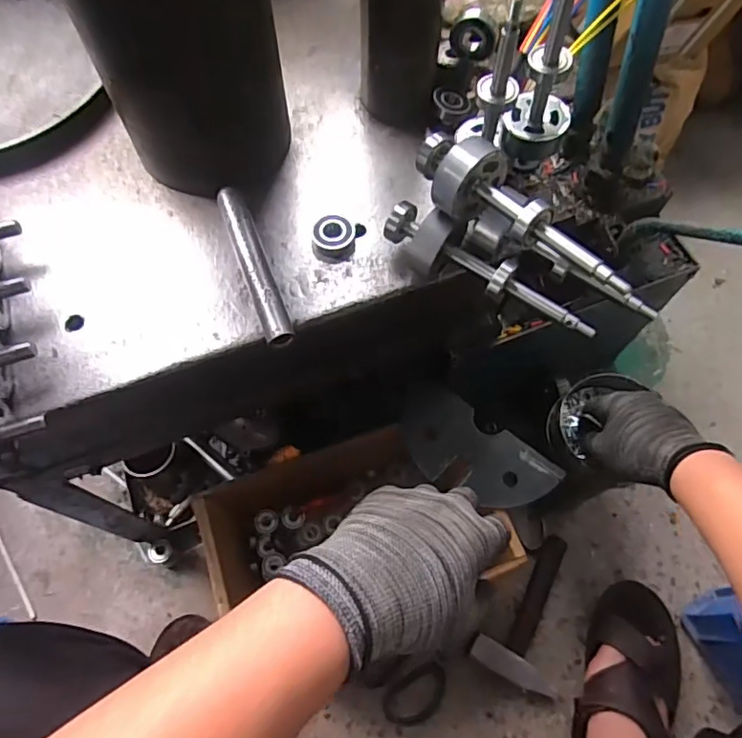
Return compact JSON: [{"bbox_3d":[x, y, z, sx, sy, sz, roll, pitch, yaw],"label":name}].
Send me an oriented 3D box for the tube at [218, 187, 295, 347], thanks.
[{"bbox_3d":[-0.087,-0.078,0.428,0.020,0.019,0.143,-19,67,-9],"label":"tube"}]

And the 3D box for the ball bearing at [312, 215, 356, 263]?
[{"bbox_3d":[-0.029,-0.101,0.441,0.032,0.016,0.032,-4,66,-2],"label":"ball bearing"}]

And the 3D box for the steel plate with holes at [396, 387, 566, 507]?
[{"bbox_3d":[0.110,0.092,0.618,0.179,0.008,0.089,36,75,10],"label":"steel plate with holes"}]

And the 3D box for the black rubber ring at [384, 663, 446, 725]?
[{"bbox_3d":[0.057,0.408,0.708,0.086,0.005,0.054,-28,69,-12],"label":"black rubber ring"}]

